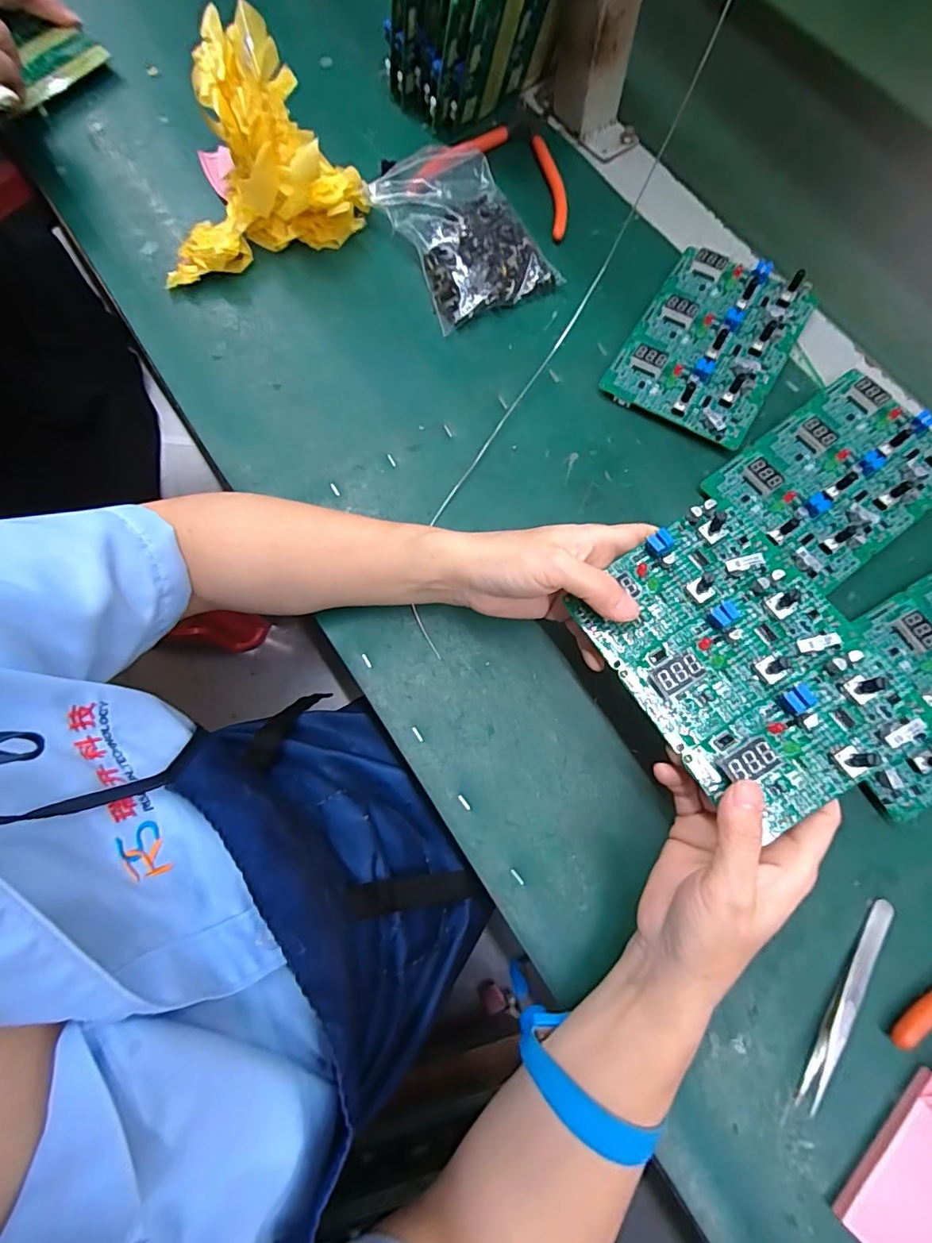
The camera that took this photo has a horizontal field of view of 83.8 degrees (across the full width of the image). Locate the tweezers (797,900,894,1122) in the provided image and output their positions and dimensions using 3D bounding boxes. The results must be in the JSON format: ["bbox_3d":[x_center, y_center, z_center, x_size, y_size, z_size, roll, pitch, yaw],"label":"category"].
[{"bbox_3d":[0.207,0.206,0.280,0.011,0.012,0.114,31,78,9],"label":"tweezers"}]

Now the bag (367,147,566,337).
[{"bbox_3d":[-0.005,-0.308,0.408,0.097,0.032,0.149,-28,76,-6],"label":"bag"}]

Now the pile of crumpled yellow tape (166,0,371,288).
[{"bbox_3d":[-0.164,-0.338,0.378,0.165,0.103,0.095,-14,75,-2],"label":"pile of crumpled yellow tape"}]

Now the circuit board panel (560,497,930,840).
[{"bbox_3d":[0.133,0.017,0.256,0.099,0.034,0.143,-31,77,-6],"label":"circuit board panel"}]

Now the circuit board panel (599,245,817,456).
[{"bbox_3d":[0.178,-0.204,0.379,0.107,0.024,0.142,31,78,9],"label":"circuit board panel"}]

